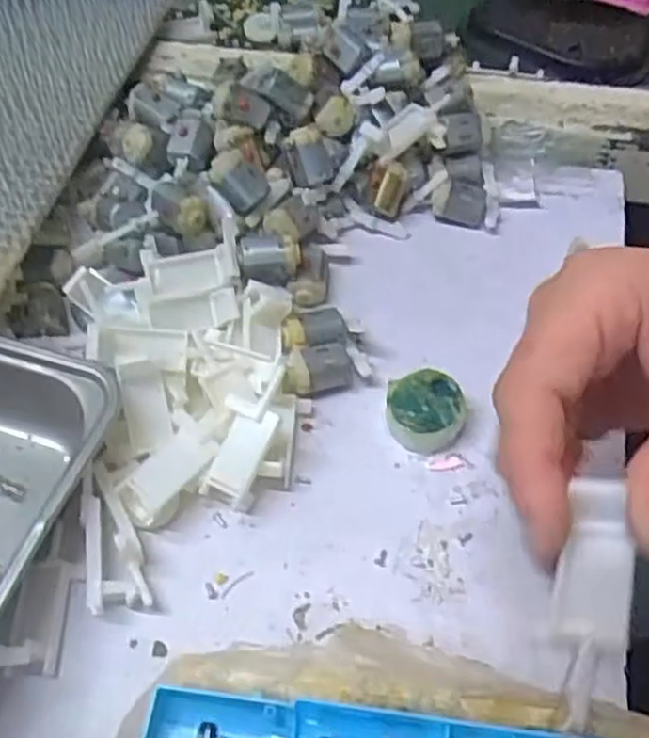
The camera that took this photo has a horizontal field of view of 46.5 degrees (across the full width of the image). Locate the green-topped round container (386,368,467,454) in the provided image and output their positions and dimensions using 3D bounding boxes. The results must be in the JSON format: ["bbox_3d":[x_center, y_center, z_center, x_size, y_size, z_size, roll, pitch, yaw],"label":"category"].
[{"bbox_3d":[0.043,0.018,0.324,0.033,0.018,0.031,-1,56,1],"label":"green-topped round container"}]

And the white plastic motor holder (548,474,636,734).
[{"bbox_3d":[0.066,0.057,0.186,0.018,0.018,0.059,13,59,10],"label":"white plastic motor holder"}]

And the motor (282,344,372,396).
[{"bbox_3d":[0.001,0.000,0.338,0.039,0.017,0.020,-12,56,-7],"label":"motor"}]

